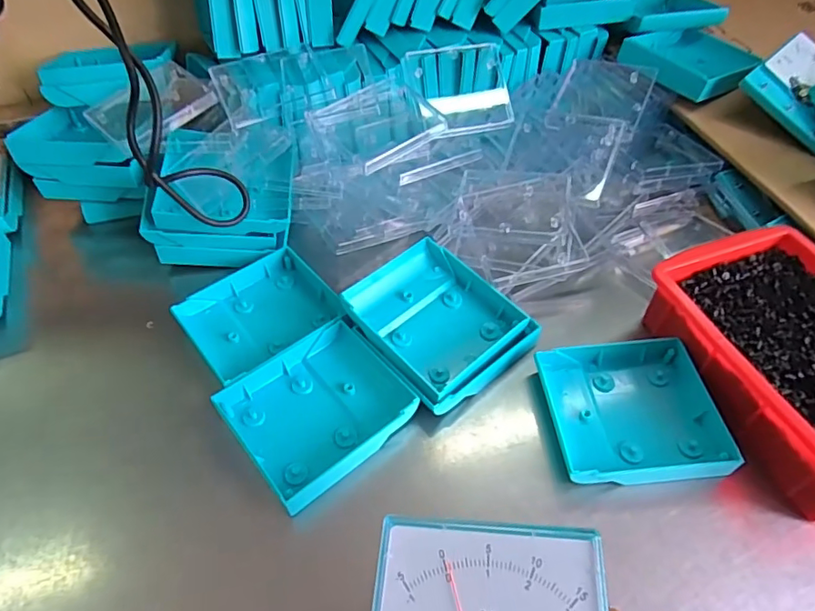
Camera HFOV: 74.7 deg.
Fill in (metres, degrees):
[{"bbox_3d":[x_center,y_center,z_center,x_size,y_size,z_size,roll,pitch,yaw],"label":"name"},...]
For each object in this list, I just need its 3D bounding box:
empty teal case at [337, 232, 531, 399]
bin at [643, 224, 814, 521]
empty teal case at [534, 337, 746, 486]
[{"bbox_3d":[0.020,0.007,0.427,0.105,0.027,0.116,-37,58,-26],"label":"empty teal case"},{"bbox_3d":[0.287,0.038,0.388,0.136,0.060,0.205,-17,54,-11],"label":"bin"},{"bbox_3d":[0.163,0.074,0.390,0.117,0.029,0.108,-4,50,-3],"label":"empty teal case"}]

